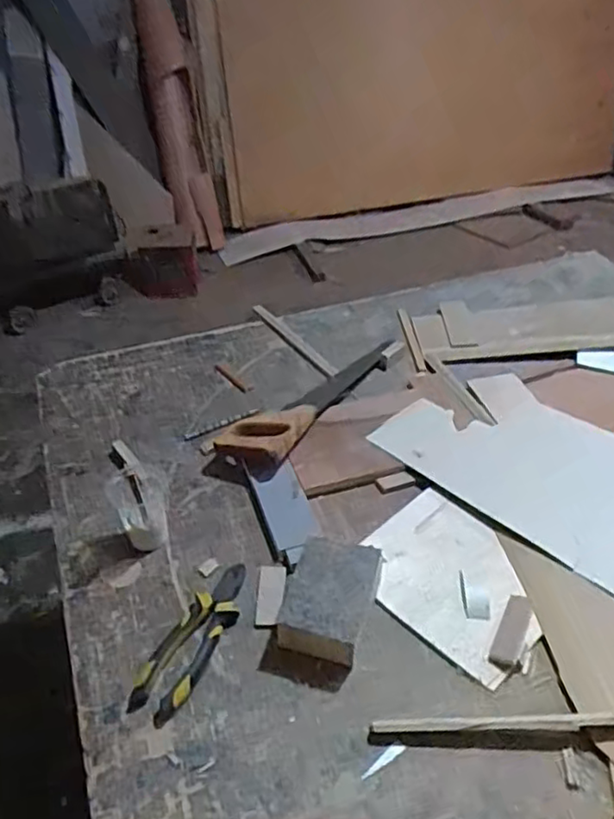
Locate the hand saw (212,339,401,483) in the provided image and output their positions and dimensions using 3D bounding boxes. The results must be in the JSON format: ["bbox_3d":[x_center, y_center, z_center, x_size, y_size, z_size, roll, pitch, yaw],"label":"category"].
[{"bbox_3d":[0.012,-0.032,1.032,0.108,0.039,0.395,22,44,26],"label":"hand saw"}]

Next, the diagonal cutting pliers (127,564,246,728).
[{"bbox_3d":[-0.119,0.243,0.711,0.061,0.019,0.188,18,42,22],"label":"diagonal cutting pliers"}]

